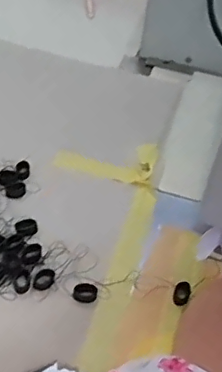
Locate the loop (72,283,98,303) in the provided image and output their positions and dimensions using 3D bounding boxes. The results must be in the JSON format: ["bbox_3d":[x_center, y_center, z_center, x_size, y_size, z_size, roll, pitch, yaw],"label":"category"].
[{"bbox_3d":[-0.022,0.092,0.487,0.021,0.009,0.016,11,44,1],"label":"loop"}]

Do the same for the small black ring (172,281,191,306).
[{"bbox_3d":[0.063,0.095,0.499,0.015,0.006,0.025,14,44,4],"label":"small black ring"}]

